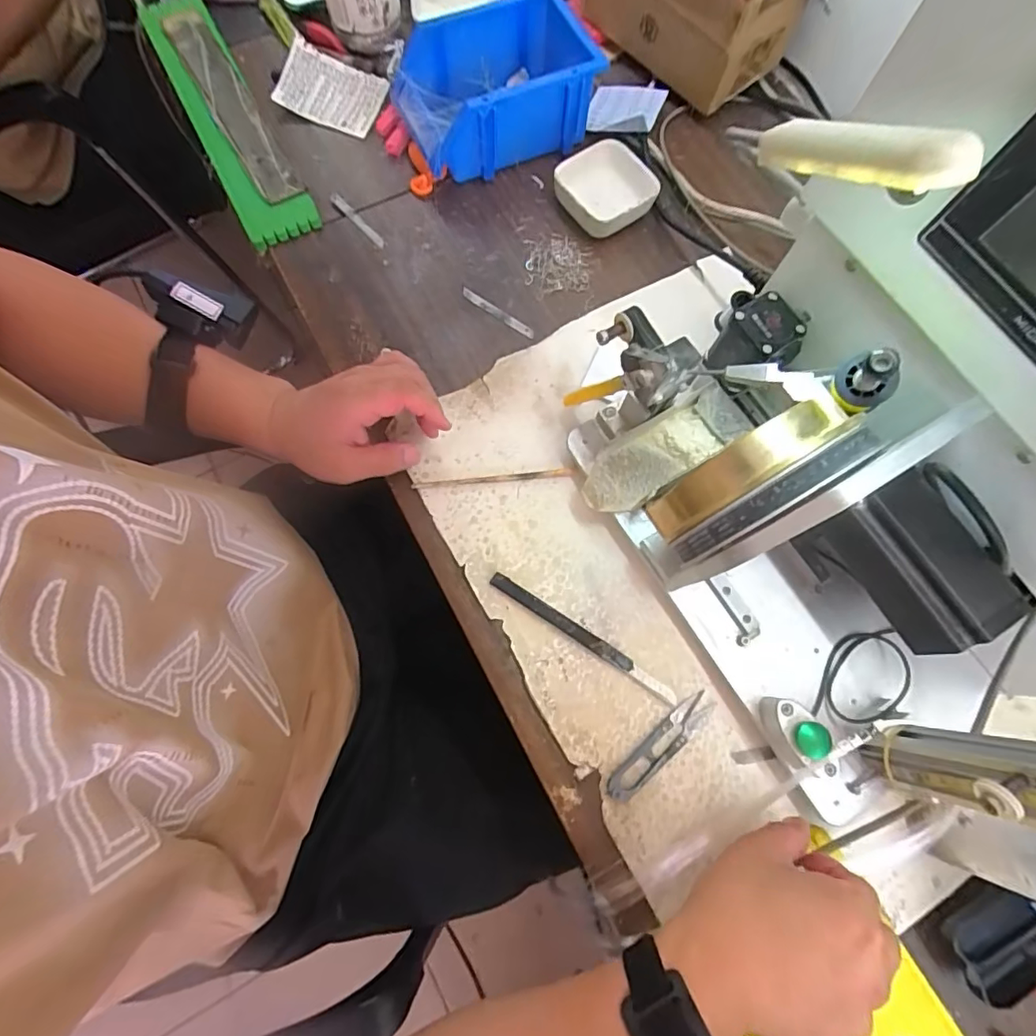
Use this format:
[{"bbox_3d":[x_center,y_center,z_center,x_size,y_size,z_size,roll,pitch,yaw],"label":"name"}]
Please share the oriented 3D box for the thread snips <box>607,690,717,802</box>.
[{"bbox_3d":[0.108,0.171,0.396,0.102,0.006,0.022,-41,79,-12],"label":"thread snips"}]

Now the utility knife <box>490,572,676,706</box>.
[{"bbox_3d":[0.052,0.093,0.419,0.167,0.013,0.012,33,76,7],"label":"utility knife"}]

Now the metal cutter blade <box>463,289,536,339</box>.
[{"bbox_3d":[-0.020,-0.195,0.505,0.082,0.004,0.008,36,85,7],"label":"metal cutter blade"}]

